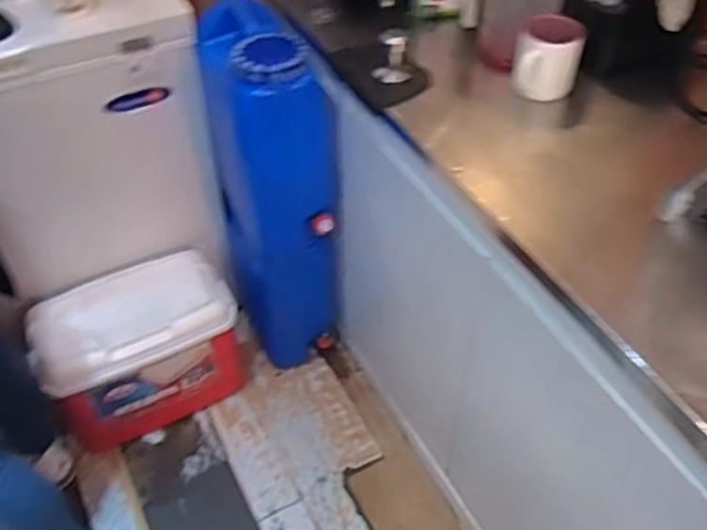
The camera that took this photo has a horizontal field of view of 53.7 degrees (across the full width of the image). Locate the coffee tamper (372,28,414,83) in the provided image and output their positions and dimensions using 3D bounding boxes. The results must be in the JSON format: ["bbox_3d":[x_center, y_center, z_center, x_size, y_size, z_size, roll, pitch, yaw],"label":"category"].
[{"bbox_3d":[0.066,-0.332,1.103,0.057,0.073,0.051,9,48,8],"label":"coffee tamper"}]

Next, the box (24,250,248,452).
[{"bbox_3d":[-0.451,0.189,1.520,0.400,0.321,0.222,-20,50,-18],"label":"box"}]

